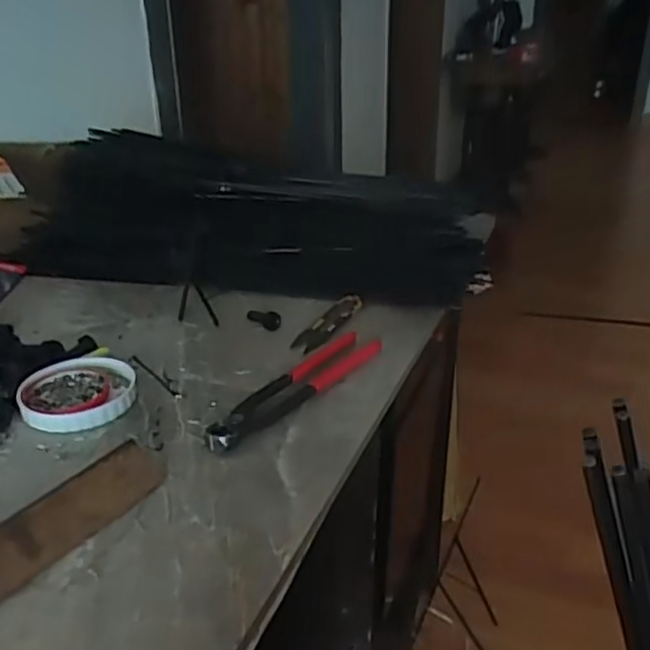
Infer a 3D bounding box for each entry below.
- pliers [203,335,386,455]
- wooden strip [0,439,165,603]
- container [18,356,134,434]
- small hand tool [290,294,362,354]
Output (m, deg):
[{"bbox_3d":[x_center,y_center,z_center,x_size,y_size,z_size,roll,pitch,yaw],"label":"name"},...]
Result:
[{"bbox_3d":[-0.022,0.047,0.555,0.044,0.015,0.202,16,31,31],"label":"pliers"},{"bbox_3d":[-0.168,0.125,0.390,0.006,0.035,0.178,-33,1,43],"label":"wooden strip"},{"bbox_3d":[-0.198,0.054,0.549,0.086,0.014,0.089,-8,27,-14],"label":"container"},{"bbox_3d":[0.002,-0.004,0.663,0.028,0.008,0.115,13,29,26],"label":"small hand tool"}]

